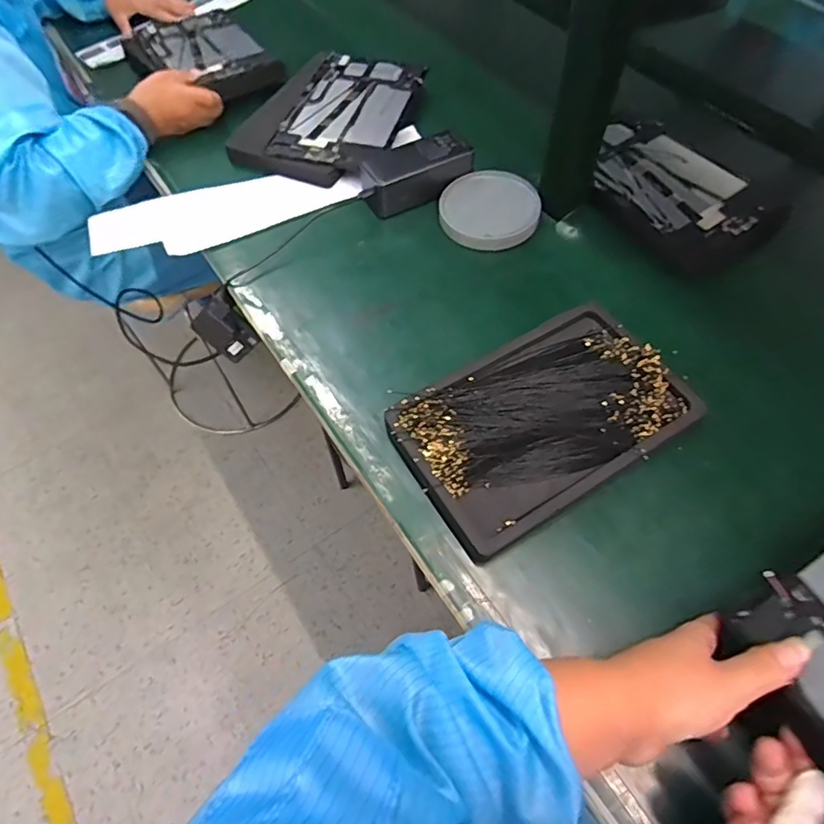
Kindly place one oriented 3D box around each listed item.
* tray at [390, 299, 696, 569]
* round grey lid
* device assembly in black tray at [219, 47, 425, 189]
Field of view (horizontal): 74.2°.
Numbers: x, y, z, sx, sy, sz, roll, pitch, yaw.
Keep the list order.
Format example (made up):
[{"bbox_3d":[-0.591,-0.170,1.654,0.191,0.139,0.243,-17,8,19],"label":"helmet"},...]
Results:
[{"bbox_3d":[0.114,0.003,0.485,0.246,0.022,0.155,-30,63,-13],"label":"tray"},{"bbox_3d":[0.091,-0.231,0.625,0.113,0.022,0.104,-2,61,3],"label":"round grey lid"},{"bbox_3d":[-0.106,-0.394,0.727,0.191,0.034,0.243,17,63,13],"label":"device assembly in black tray"}]

